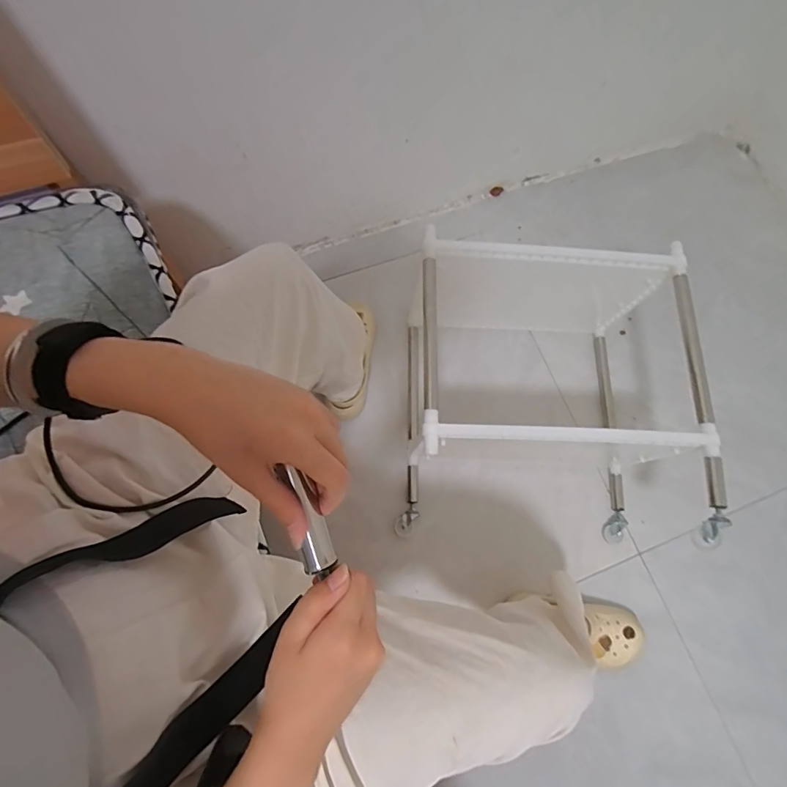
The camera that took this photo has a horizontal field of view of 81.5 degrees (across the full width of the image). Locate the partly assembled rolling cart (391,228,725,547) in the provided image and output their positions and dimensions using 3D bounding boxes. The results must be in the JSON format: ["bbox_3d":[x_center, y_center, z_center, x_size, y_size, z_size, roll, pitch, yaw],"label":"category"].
[{"bbox_3d":[0.263,0.001,0.862,0.473,0.327,0.504,6,76,0],"label":"partly assembled rolling cart"}]

